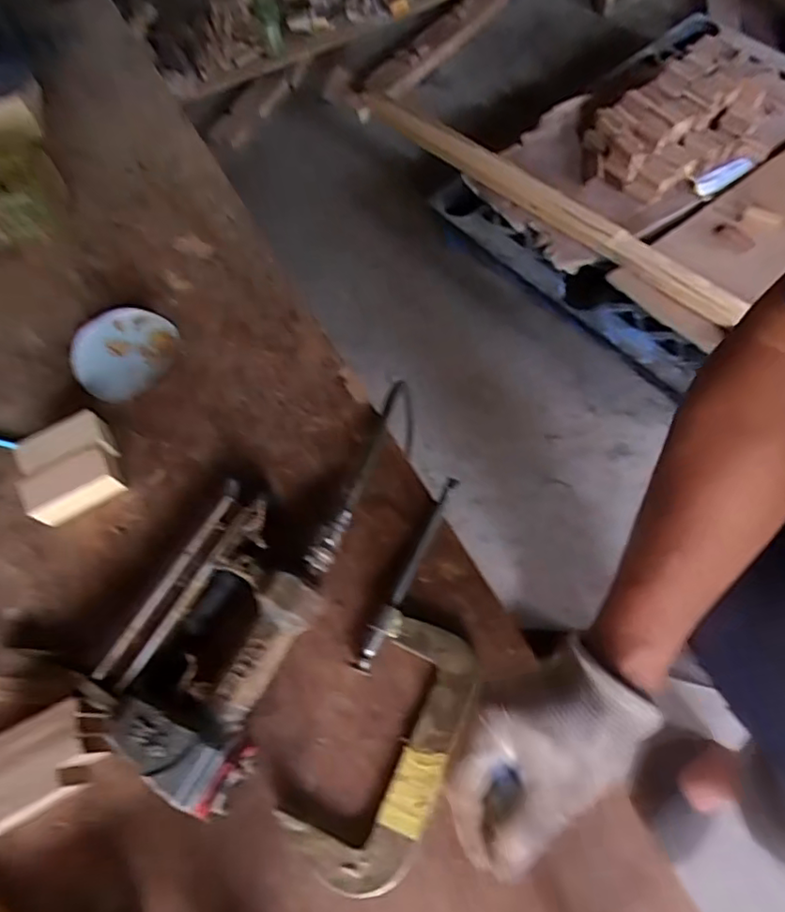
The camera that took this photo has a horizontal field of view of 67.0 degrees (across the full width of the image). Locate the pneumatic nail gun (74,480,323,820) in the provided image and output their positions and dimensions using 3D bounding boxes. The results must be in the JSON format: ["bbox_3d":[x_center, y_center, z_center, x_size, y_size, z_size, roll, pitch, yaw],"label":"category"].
[{"bbox_3d":[-0.154,0.151,0.516,0.157,0.062,0.243,21,67,12],"label":"pneumatic nail gun"}]

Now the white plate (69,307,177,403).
[{"bbox_3d":[-0.309,-0.121,0.679,0.109,0.024,0.117,-1,64,2],"label":"white plate"}]

